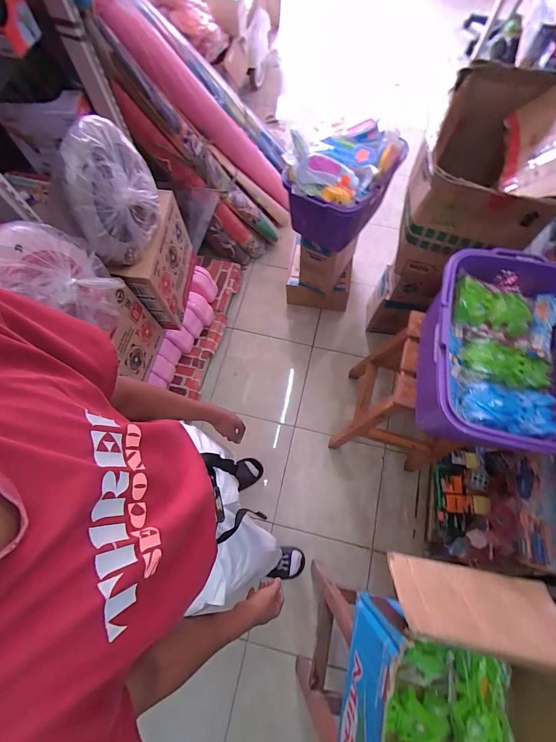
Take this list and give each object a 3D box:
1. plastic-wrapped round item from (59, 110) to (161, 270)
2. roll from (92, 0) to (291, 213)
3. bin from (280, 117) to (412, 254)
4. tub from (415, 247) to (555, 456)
[{"bbox_3d":[-0.339,-0.374,0.709,0.083,0.241,0.239,12,71,5],"label":"plastic-wrapped round item"},{"bbox_3d":[-0.236,-1.010,1.371,0.140,1.145,0.139,-1,89,28],"label":"roll"},{"bbox_3d":[0.203,-0.611,1.100,0.291,0.267,0.303,28,73,10],"label":"bin"},{"bbox_3d":[0.473,-0.025,0.708,0.307,0.179,0.390,9,71,3],"label":"tub"}]

